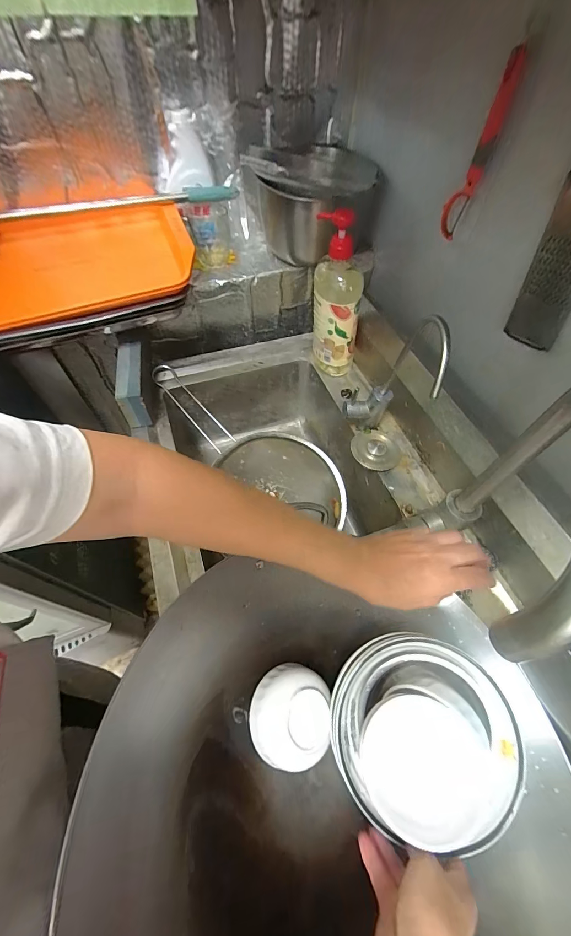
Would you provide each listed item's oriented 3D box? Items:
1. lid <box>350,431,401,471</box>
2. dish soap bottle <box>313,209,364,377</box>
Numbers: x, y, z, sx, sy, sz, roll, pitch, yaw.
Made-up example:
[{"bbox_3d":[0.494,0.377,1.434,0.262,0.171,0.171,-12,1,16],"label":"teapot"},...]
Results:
[{"bbox_3d":[0.165,-0.033,0.597,0.081,0.023,0.083,0,57,-1],"label":"lid"},{"bbox_3d":[0.094,-0.295,0.617,0.095,0.272,0.073,10,57,5],"label":"dish soap bottle"}]

